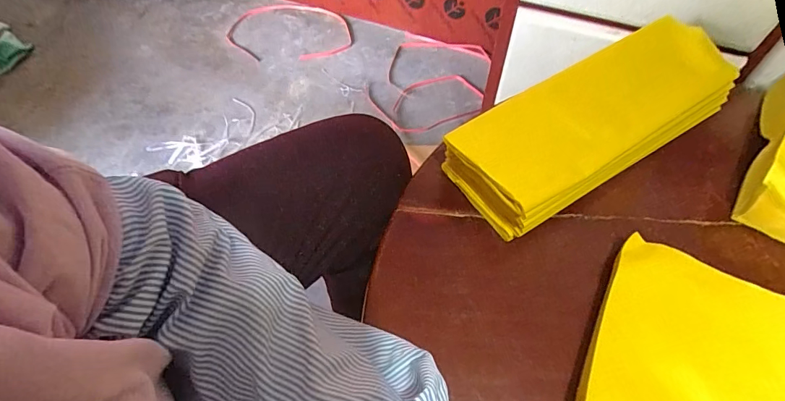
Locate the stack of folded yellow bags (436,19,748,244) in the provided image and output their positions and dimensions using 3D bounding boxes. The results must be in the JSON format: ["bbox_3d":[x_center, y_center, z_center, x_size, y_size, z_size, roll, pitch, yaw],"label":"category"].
[{"bbox_3d":[0.232,-0.097,0.469,0.352,0.074,0.123,-29,61,-16],"label":"stack of folded yellow bags"}]

